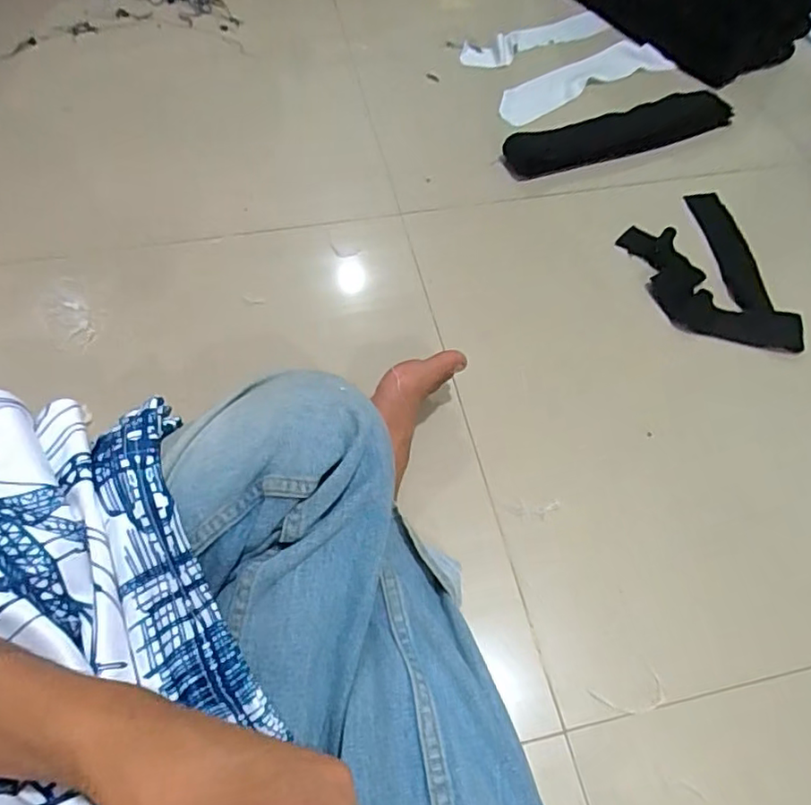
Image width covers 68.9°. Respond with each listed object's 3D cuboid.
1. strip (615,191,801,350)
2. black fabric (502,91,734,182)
[{"bbox_3d":[0.356,-0.165,0.711,0.156,0.017,0.241,-4,59,-4],"label":"strip"},{"bbox_3d":[0.305,-0.384,0.830,0.352,0.027,0.065,-18,61,-11],"label":"black fabric"}]

